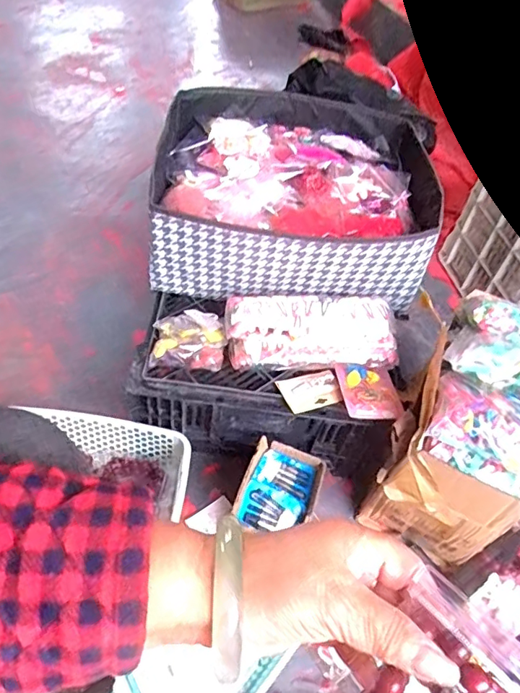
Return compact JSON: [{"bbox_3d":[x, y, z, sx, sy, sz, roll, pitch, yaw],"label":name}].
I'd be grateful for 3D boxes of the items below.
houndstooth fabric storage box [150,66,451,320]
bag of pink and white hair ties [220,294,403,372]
[{"bbox_3d":[0.052,-0.247,0.813,0.388,0.141,0.384,7,52,3],"label":"houndstooth fabric storage box"},{"bbox_3d":[0.069,-0.016,0.715,0.233,0.075,0.093,0,52,-8],"label":"bag of pink and white hair ties"}]

